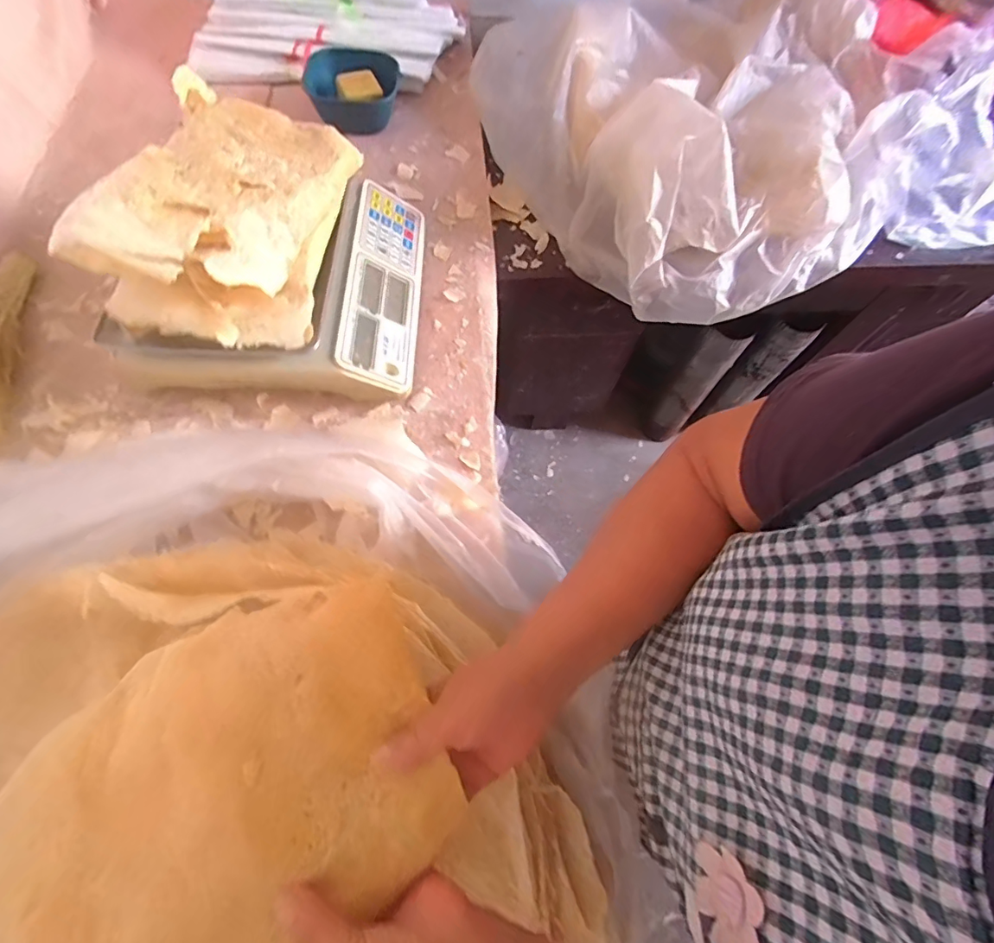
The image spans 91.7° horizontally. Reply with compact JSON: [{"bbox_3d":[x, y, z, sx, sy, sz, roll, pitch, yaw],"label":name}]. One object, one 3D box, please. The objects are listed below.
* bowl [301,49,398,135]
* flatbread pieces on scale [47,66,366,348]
[{"bbox_3d":[-0.244,-0.646,0.827,0.153,0.066,0.150,1,66,-2],"label":"bowl"},{"bbox_3d":[-0.263,-0.279,0.482,0.177,0.104,0.300,5,66,0],"label":"flatbread pieces on scale"}]

